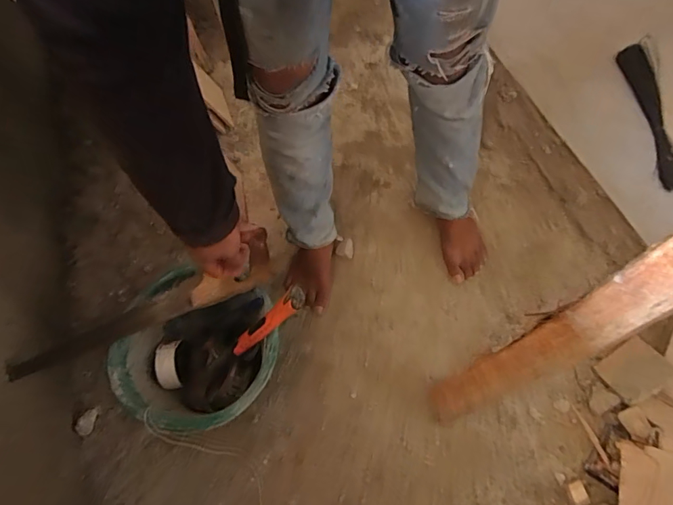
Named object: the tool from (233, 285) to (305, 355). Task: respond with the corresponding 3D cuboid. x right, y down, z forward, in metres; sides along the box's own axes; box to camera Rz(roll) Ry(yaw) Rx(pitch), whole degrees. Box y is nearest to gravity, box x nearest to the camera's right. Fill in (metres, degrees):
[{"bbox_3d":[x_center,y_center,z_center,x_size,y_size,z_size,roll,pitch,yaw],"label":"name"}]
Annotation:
[{"bbox_3d":[-0.109,0.111,0.684,0.167,0.021,0.032,-41,62,30],"label":"tool"}]

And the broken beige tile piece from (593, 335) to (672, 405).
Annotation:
[{"bbox_3d":[0.542,0.213,0.802,0.103,0.005,0.089,-38,41,4],"label":"broken beige tile piece"}]

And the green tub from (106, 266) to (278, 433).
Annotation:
[{"bbox_3d":[-0.234,0.185,0.778,0.266,0.175,0.235,20,66,11],"label":"green tub"}]

